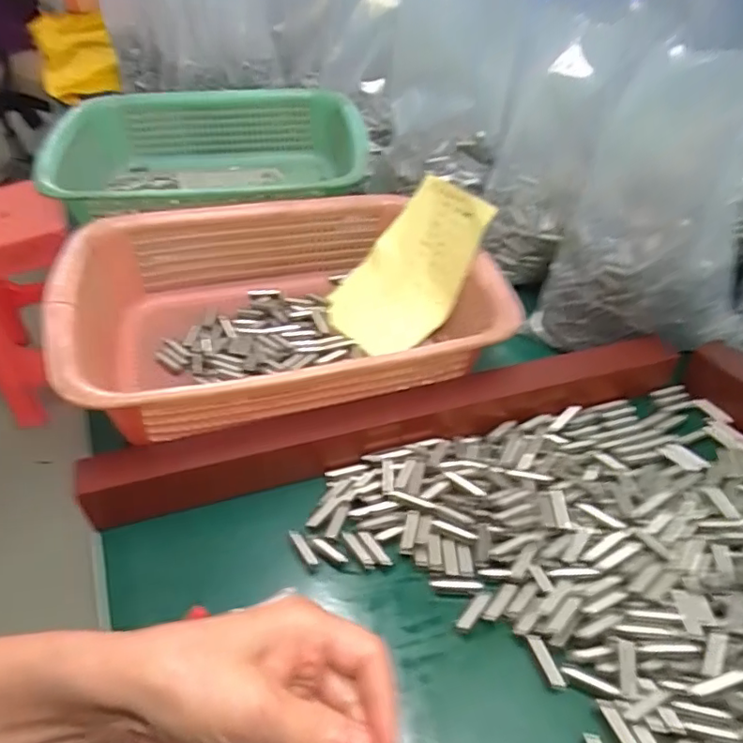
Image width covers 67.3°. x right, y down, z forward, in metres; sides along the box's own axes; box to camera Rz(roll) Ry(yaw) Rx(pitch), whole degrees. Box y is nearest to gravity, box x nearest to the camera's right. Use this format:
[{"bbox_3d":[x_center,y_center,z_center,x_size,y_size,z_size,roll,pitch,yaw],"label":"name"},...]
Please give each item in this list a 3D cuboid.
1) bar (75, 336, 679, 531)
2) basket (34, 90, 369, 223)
[{"bbox_3d":[0.024,0.031,0.362,0.387,0.034,0.025,-12,44,-12],"label":"bar"},{"bbox_3d":[-0.150,-0.202,0.557,0.286,0.082,0.230,-2,45,-2],"label":"basket"}]

